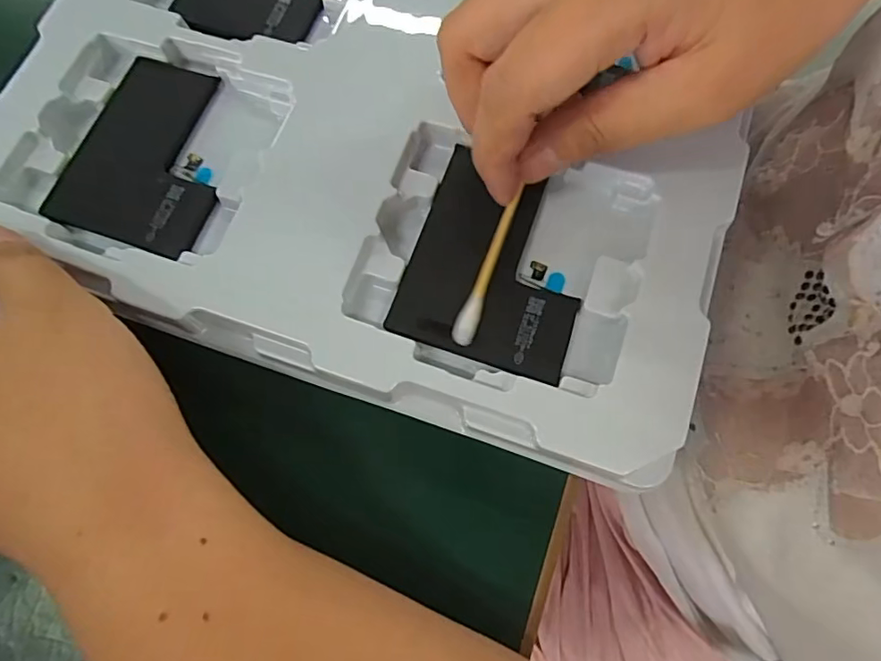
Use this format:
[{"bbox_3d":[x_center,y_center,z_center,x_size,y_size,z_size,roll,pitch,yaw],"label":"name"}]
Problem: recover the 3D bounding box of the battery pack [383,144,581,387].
[{"bbox_3d":[0.021,-0.025,0.191,0.061,0.010,0.072,19,74,7],"label":"battery pack"}]

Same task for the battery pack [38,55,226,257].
[{"bbox_3d":[-0.111,-0.070,0.213,0.064,0.006,0.078,18,74,7],"label":"battery pack"}]

